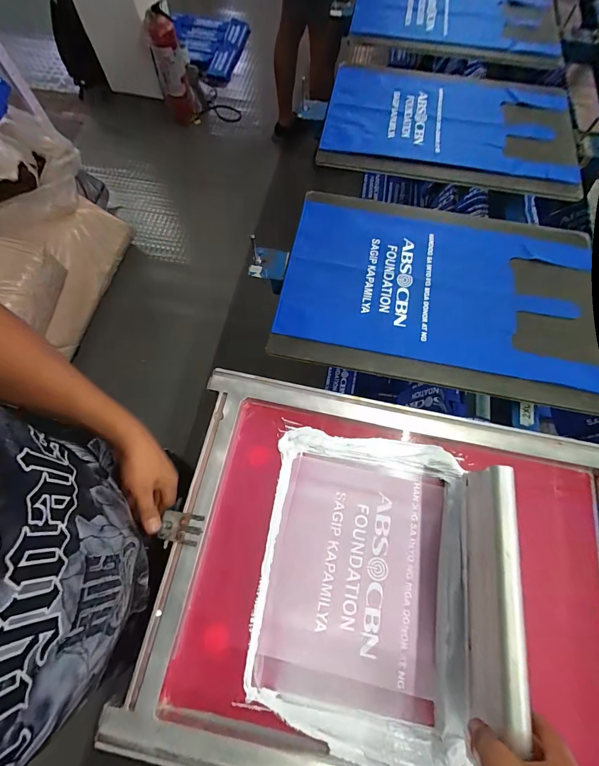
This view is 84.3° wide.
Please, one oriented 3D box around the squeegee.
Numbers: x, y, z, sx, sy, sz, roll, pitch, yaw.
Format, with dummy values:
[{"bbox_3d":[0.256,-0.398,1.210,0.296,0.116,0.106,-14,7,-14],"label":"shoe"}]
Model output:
[{"bbox_3d":[0.213,0.247,0.386,0.035,0.151,0.277,11,69,5],"label":"squeegee"}]

